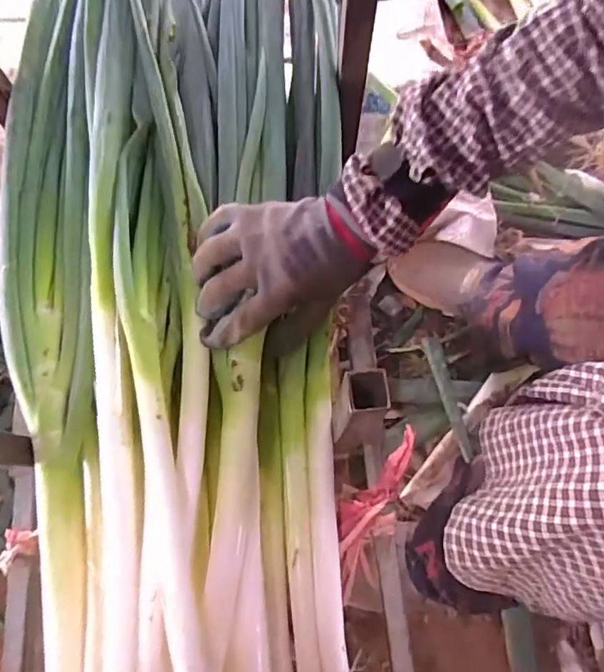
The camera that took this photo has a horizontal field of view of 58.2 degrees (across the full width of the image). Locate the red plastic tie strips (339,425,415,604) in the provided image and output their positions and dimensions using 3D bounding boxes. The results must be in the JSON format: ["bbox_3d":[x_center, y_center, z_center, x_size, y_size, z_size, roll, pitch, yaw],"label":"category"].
[{"bbox_3d":[0.063,0.156,0.504,0.050,0.050,0.165,18,72,7],"label":"red plastic tie strips"}]

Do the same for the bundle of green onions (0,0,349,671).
[{"bbox_3d":[-0.105,-0.052,0.486,0.287,0.127,0.844,-5,77,-1],"label":"bundle of green onions"}]

